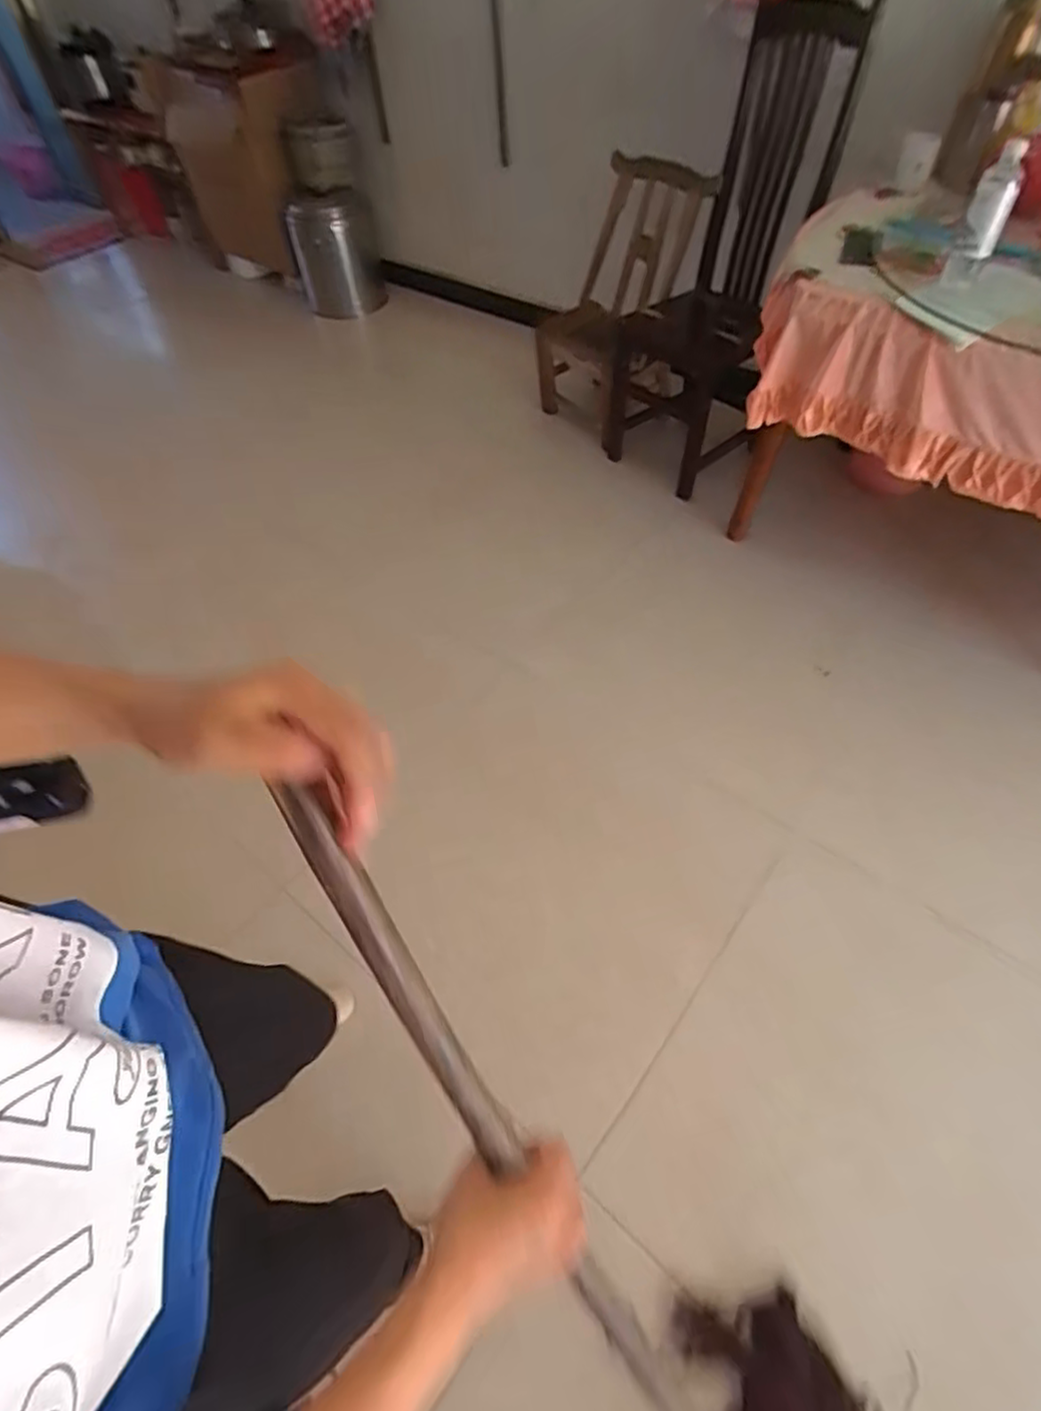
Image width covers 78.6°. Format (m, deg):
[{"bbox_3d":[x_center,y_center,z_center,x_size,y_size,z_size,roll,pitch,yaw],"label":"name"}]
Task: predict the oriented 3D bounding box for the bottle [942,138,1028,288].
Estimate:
[{"bbox_3d":[0.781,-0.817,1.064,0.062,0.186,0.052,23,58,19],"label":"bottle"}]

